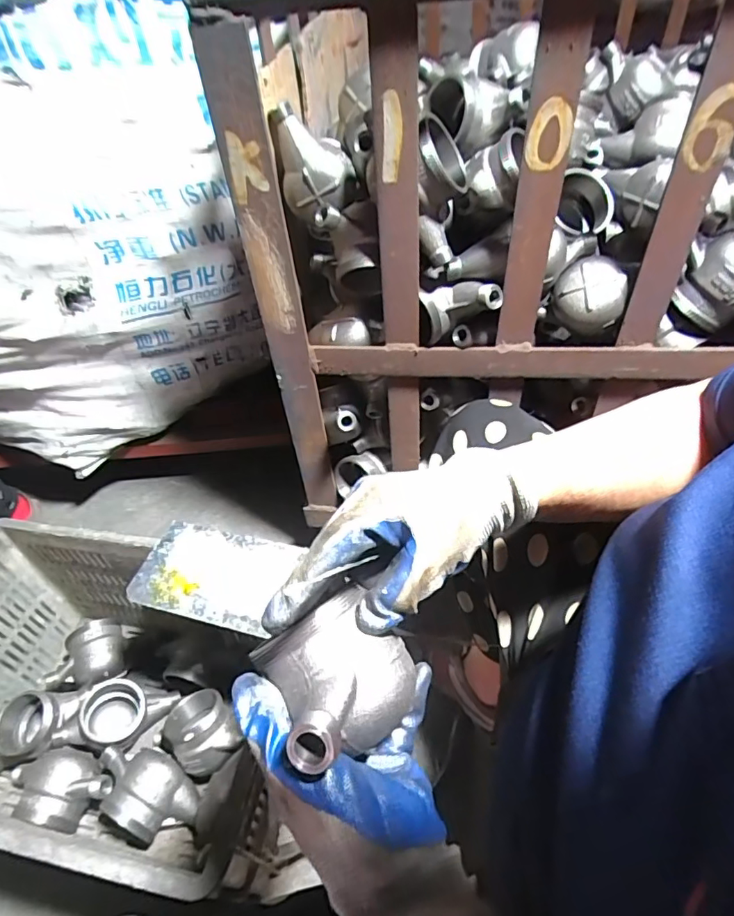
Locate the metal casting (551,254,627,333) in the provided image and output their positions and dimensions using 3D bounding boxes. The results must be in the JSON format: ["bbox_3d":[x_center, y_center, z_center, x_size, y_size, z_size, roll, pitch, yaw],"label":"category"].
[{"bbox_3d":[0.243,-0.177,0.567,0.066,0.070,0.056,-3,46,2],"label":"metal casting"}]

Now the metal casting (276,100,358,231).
[{"bbox_3d":[-0.057,-0.333,0.595,0.081,0.113,0.066,-3,46,2],"label":"metal casting"}]

